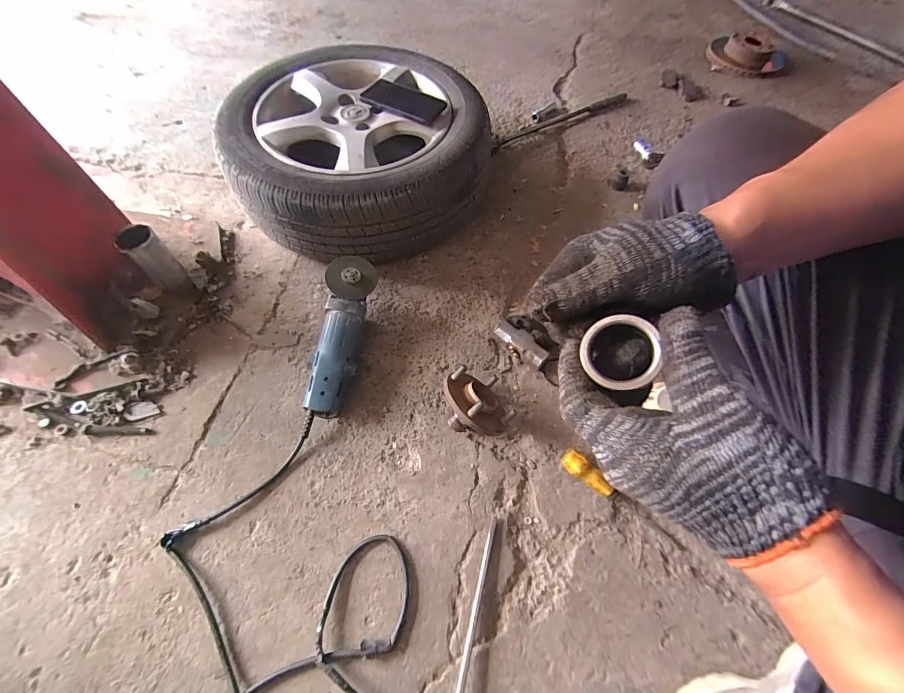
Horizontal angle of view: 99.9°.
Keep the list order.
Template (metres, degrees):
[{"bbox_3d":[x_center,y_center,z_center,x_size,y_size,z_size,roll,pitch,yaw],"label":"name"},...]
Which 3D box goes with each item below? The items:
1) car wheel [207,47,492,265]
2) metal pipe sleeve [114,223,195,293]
[{"bbox_3d":[-0.176,-0.408,0.802,0.491,0.170,0.494,0,61,-2],"label":"car wheel"},{"bbox_3d":[-0.498,-0.138,0.650,0.052,0.135,0.055,-40,70,-21],"label":"metal pipe sleeve"}]

